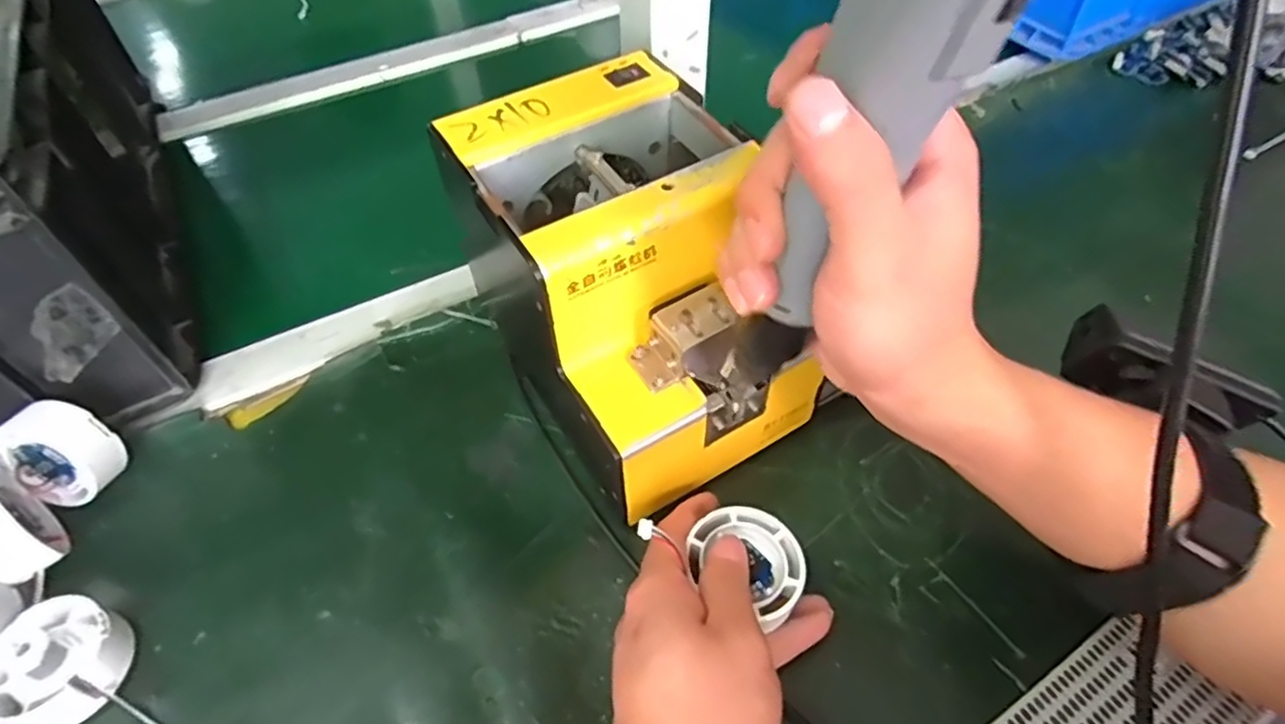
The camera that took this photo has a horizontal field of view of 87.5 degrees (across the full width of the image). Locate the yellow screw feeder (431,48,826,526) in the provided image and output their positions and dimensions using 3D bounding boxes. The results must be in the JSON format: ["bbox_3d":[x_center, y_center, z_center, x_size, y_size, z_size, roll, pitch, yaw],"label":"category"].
[{"bbox_3d":[-0.001,-0.040,0.352,0.118,0.146,0.173,-26,55,-18],"label":"yellow screw feeder"}]

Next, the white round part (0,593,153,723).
[{"bbox_3d":[-0.243,0.142,0.304,0.113,0.031,0.055,11,52,10],"label":"white round part"}]

